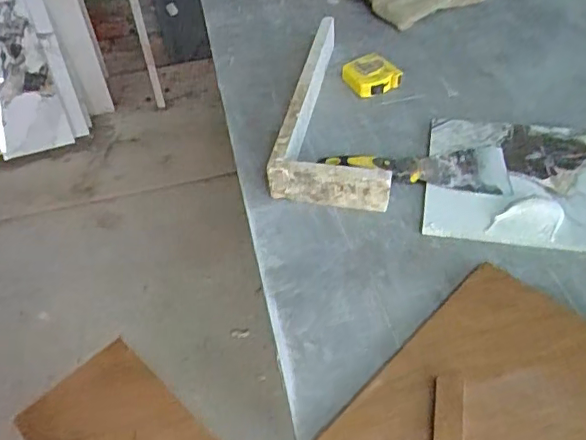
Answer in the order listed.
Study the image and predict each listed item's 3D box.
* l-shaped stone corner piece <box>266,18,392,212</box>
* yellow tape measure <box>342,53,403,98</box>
[{"bbox_3d":[0.055,-0.136,0.649,0.120,0.053,0.292,4,48,9],"label":"l-shaped stone corner piece"},{"bbox_3d":[0.098,-0.179,0.704,0.057,0.031,0.056,-22,50,-15],"label":"yellow tape measure"}]

